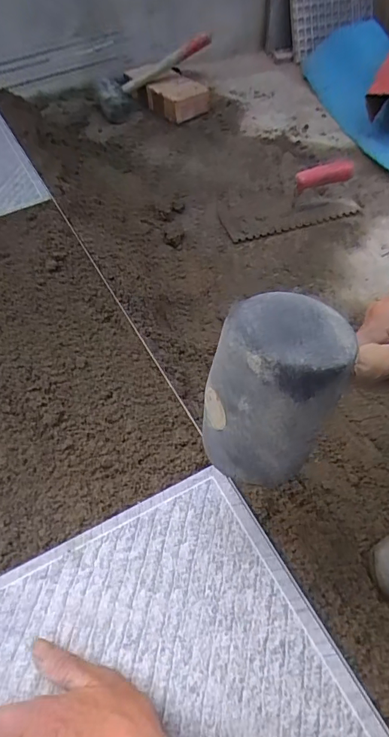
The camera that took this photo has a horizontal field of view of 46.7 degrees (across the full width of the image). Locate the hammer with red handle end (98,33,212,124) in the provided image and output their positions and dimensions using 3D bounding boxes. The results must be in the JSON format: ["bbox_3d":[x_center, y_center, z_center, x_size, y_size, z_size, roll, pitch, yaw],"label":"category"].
[{"bbox_3d":[-0.113,-0.776,1.178,0.340,0.075,0.125,-38,58,-8],"label":"hammer with red handle end"}]

